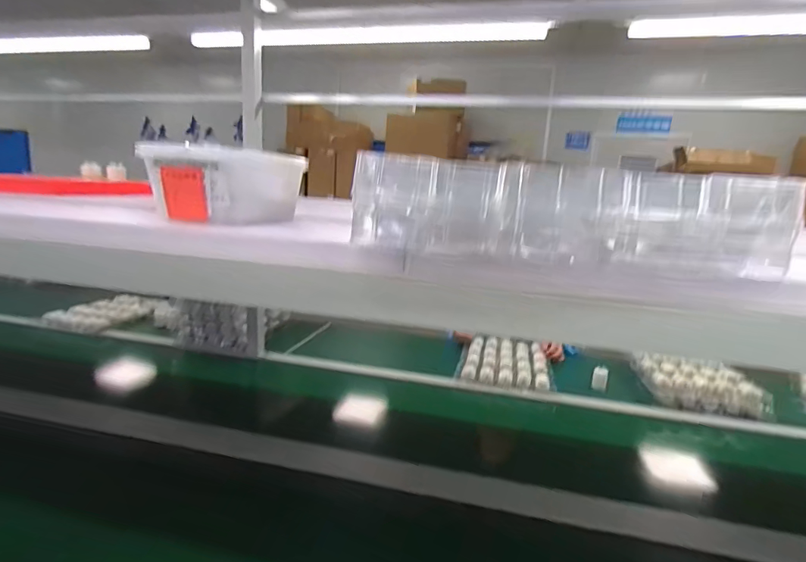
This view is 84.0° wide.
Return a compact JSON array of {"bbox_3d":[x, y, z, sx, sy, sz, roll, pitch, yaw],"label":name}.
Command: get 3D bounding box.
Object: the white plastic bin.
[{"bbox_3d":[-0.185,-0.104,0.491,0.091,0.071,0.162,7,12,20],"label":"white plastic bin"}]

